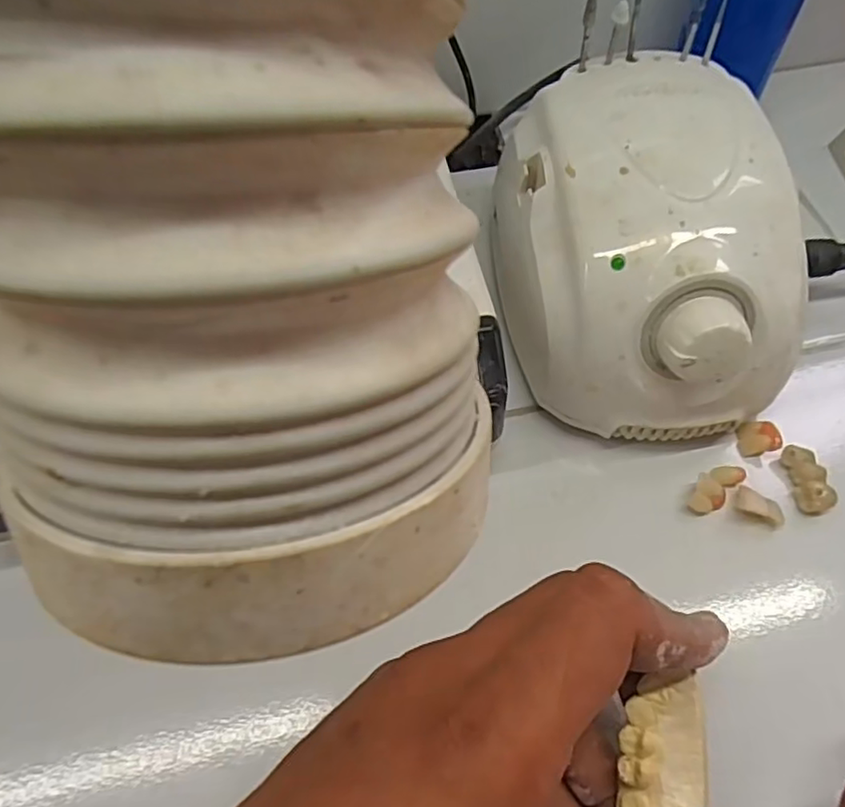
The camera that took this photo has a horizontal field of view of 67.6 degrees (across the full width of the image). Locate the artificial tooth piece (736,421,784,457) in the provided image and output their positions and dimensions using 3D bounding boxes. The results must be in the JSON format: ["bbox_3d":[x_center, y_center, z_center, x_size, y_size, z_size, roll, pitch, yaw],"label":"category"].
[{"bbox_3d":[0.134,0.014,0.252,0.013,0.010,0.012,1,59,2],"label":"artificial tooth piece"}]

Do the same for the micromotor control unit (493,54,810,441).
[{"bbox_3d":[0.085,-0.063,0.248,0.109,0.071,0.135,-6,59,-3],"label":"micromotor control unit"}]

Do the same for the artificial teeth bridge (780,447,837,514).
[{"bbox_3d":[0.148,0.029,0.242,0.013,0.007,0.026,-6,59,-3],"label":"artificial teeth bridge"}]

